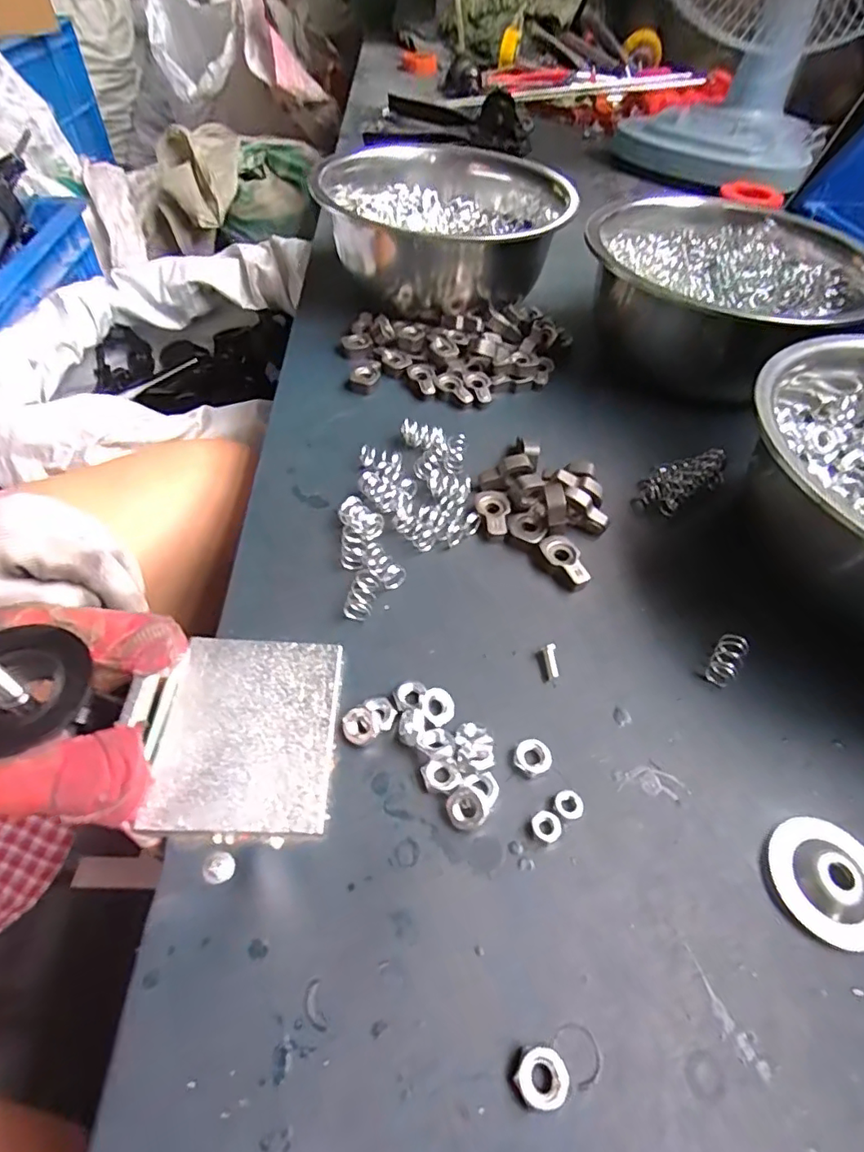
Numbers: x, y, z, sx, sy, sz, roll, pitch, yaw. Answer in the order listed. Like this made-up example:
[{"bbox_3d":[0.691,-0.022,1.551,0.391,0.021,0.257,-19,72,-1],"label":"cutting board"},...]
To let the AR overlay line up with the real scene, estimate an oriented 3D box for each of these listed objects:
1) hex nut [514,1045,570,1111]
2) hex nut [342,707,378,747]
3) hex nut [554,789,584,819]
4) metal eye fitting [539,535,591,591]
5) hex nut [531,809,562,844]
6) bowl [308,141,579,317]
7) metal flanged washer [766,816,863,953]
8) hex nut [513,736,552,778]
[{"bbox_3d":[0.030,0.138,0.154,0.014,0.005,0.013,-4,51,-7],"label":"hex nut"},{"bbox_3d":[-0.027,0.058,0.212,0.012,0.008,0.012,-20,55,-20],"label":"hex nut"},{"bbox_3d":[0.049,0.083,0.201,0.009,0.005,0.010,1,51,-4],"label":"hex nut"},{"bbox_3d":[0.065,-0.006,0.270,0.016,0.008,0.028,-21,55,-20],"label":"metal eye fitting"},{"bbox_3d":[0.040,0.088,0.196,0.010,0.004,0.010,-14,53,-16],"label":"hex nut"},{"bbox_3d":[0.003,-0.253,0.411,0.177,0.072,0.162,2,51,-3],"label":"bowl"},{"bbox_3d":[0.135,0.102,0.188,0.036,0.006,0.039,-7,52,-10],"label":"metal flanged washer"},{"bbox_3d":[0.038,0.068,0.211,0.013,0.007,0.012,31,55,19],"label":"hex nut"}]

